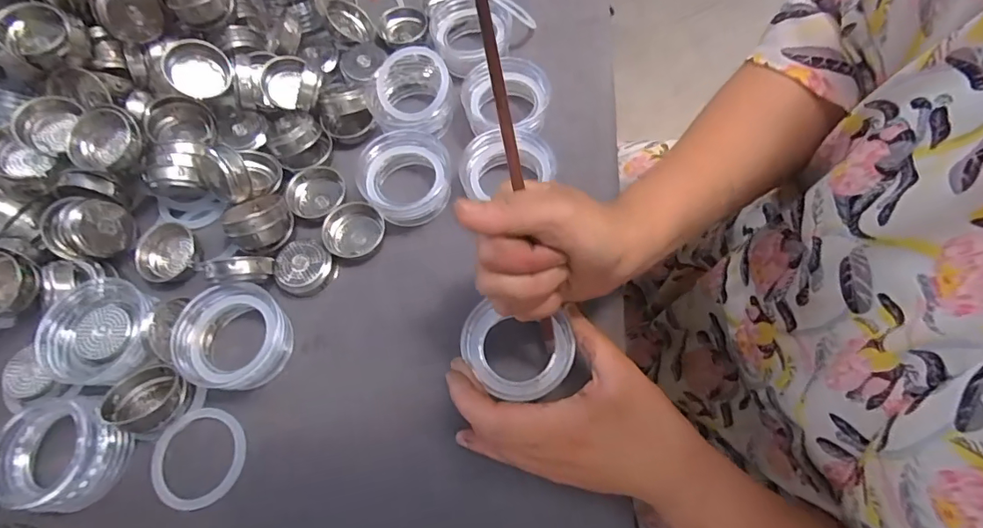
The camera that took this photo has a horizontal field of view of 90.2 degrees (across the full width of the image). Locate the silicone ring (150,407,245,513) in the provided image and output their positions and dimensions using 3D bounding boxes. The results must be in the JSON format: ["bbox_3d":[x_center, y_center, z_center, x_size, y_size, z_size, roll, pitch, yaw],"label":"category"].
[{"bbox_3d":[-0.187,0.122,0.311,0.059,0.004,0.058,-14,66,-2],"label":"silicone ring"}]

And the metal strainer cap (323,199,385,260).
[{"bbox_3d":[-0.103,-0.025,0.366,0.037,0.013,0.045,42,75,19],"label":"metal strainer cap"}]

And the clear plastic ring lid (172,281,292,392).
[{"bbox_3d":[-0.172,0.052,0.331,0.067,0.029,0.067,-29,79,-23],"label":"clear plastic ring lid"}]

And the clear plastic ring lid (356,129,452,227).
[{"bbox_3d":[-0.064,-0.065,0.374,0.068,0.028,0.067,-2,66,4],"label":"clear plastic ring lid"}]

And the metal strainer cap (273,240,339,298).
[{"bbox_3d":[-0.134,0.003,0.354,0.041,0.013,0.038,-2,66,4],"label":"metal strainer cap"}]

